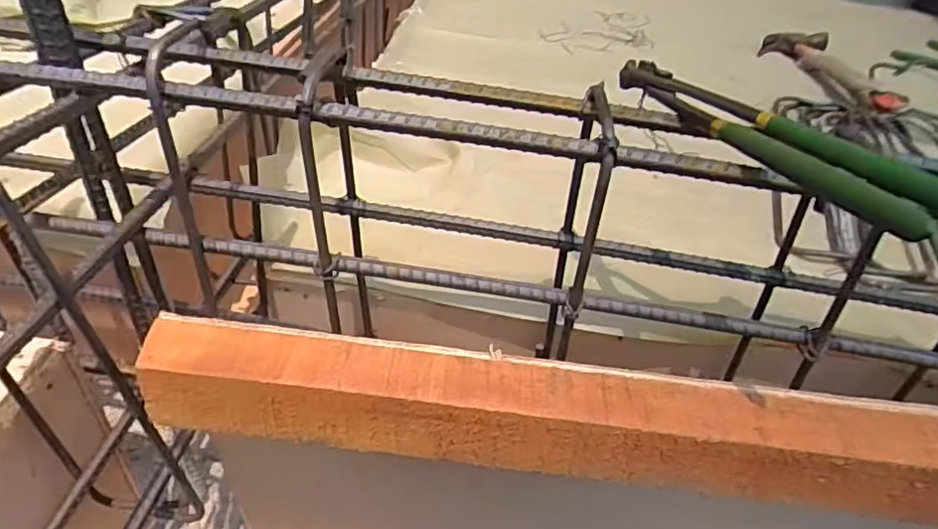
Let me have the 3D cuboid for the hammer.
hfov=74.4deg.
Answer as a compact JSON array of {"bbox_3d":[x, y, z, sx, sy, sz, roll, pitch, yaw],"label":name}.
[{"bbox_3d":[0.510,-0.282,0.896,0.099,0.041,0.284,8,41,2],"label":"hammer"}]

